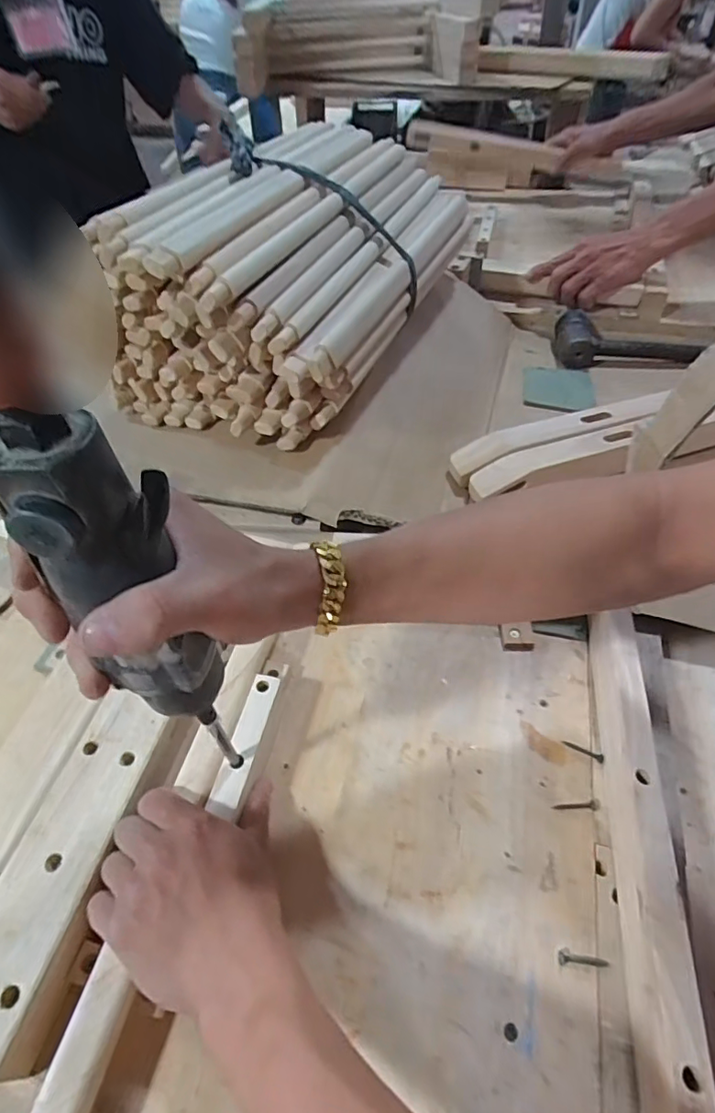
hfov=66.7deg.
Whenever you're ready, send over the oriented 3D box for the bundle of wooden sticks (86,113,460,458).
[{"bbox_3d":[-0.051,-0.326,0.602,0.246,0.171,0.445,20,53,18],"label":"bundle of wooden sticks"}]

